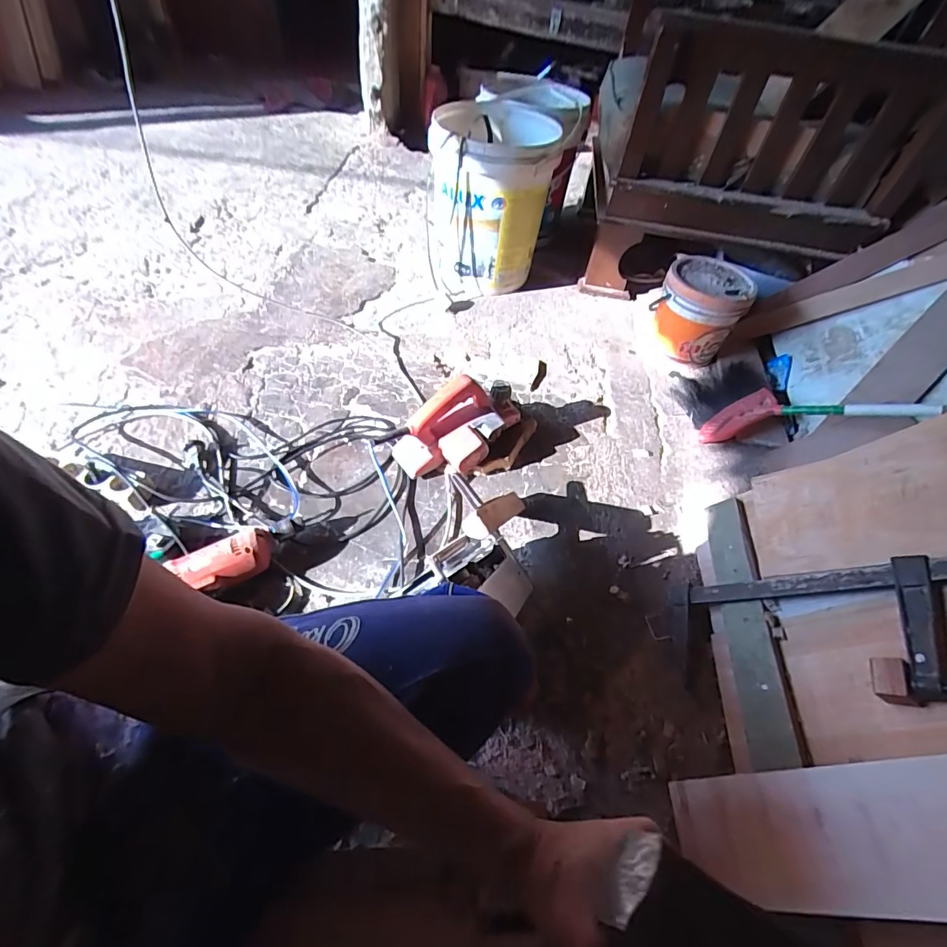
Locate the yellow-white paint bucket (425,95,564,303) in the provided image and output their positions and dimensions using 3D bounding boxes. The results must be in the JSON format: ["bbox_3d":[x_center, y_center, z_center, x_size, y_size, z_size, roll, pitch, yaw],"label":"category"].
[{"bbox_3d":[0.043,-0.723,1.302,0.304,0.384,0.334,6,51,-1],"label":"yellow-white paint bucket"}]

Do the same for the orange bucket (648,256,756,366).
[{"bbox_3d":[0.559,-0.401,1.199,0.200,0.196,0.193,3,51,-4],"label":"orange bucket"}]

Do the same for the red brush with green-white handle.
[{"bbox_3d":[0.686,-0.135,0.992,0.386,0.027,0.154,-4,44,30],"label":"red brush with green-white handle"}]

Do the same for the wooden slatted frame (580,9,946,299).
[{"bbox_3d":[0.702,-0.690,1.179,0.720,0.591,0.125,8,41,2],"label":"wooden slatted frame"}]

